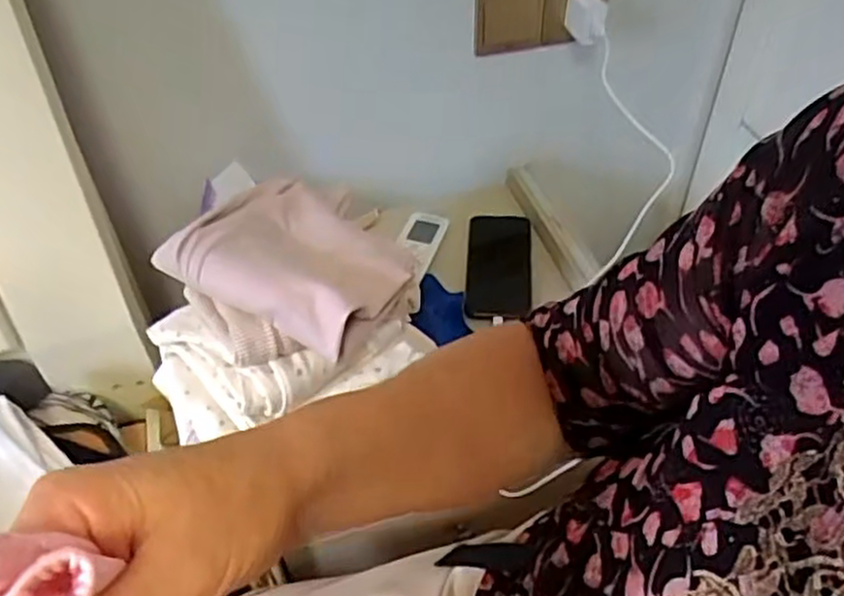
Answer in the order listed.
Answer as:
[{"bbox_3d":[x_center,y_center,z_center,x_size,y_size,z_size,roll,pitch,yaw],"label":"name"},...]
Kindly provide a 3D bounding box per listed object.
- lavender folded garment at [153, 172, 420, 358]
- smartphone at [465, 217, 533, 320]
[{"bbox_3d":[-0.111,-0.044,0.689,0.199,0.068,0.177,20,50,20],"label":"lavender folded garment"},{"bbox_3d":[0.105,-0.043,1.007,0.094,0.138,0.009,0,0,-14],"label":"smartphone"}]

